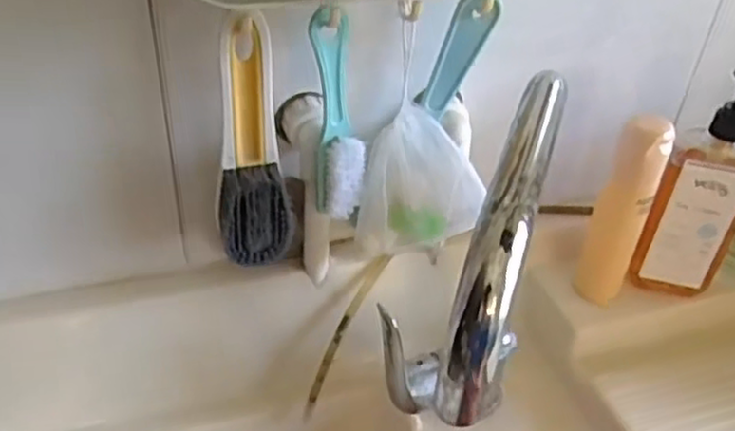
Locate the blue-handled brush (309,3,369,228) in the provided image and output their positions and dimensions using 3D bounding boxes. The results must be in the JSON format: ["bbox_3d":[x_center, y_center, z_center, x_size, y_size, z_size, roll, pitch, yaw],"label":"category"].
[{"bbox_3d":[-0.019,-0.065,0.491,0.032,0.148,0.029,-23,47,-28],"label":"blue-handled brush"}]

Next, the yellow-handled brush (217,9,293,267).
[{"bbox_3d":[-0.077,-0.045,0.483,0.048,0.177,0.036,-2,40,-7],"label":"yellow-handled brush"}]

